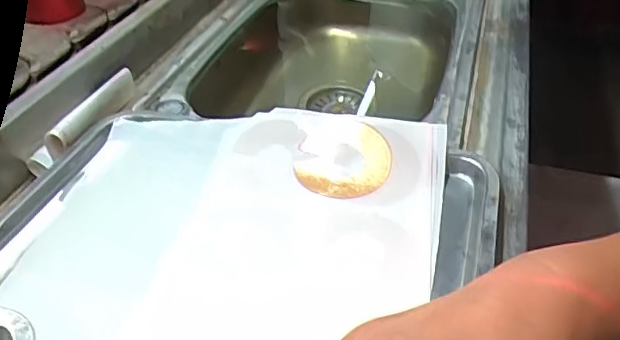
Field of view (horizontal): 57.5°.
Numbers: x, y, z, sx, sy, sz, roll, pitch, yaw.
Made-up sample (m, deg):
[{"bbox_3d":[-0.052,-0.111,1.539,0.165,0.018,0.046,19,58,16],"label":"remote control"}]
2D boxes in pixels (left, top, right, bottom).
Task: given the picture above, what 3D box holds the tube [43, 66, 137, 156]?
[{"bbox_3d":[-0.218,-0.063,0.573,0.021,0.020,0.131,16,37,13],"label":"tube"}]

